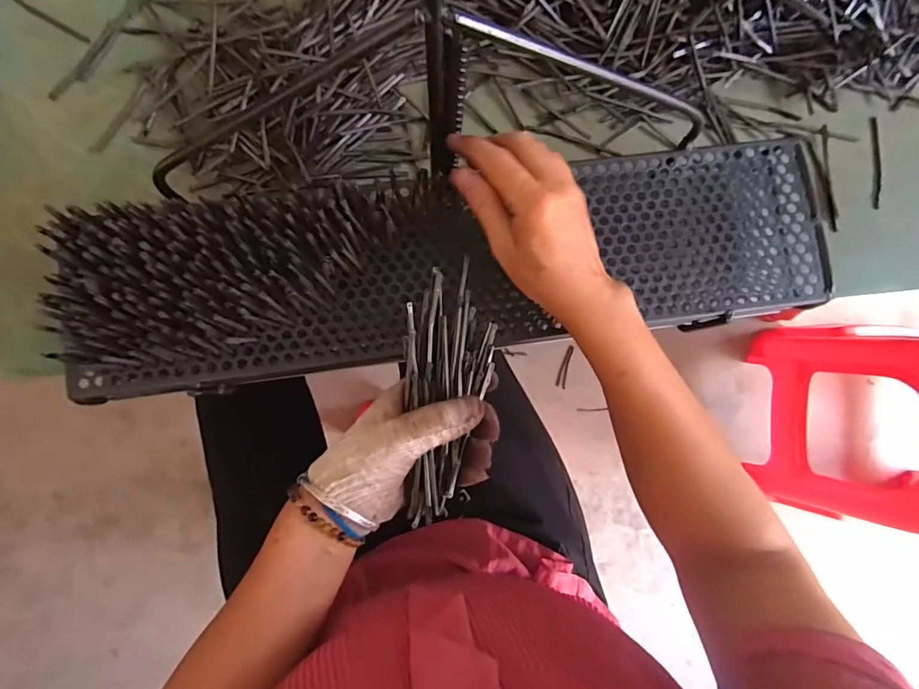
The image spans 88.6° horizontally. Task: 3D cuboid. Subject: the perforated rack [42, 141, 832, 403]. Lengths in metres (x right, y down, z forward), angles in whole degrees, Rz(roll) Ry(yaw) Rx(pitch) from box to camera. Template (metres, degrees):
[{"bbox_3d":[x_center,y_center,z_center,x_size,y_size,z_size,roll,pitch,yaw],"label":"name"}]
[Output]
[{"bbox_3d":[0.004,-0.063,0.368,0.582,0.050,0.139,-7,88,-6],"label":"perforated rack"}]

